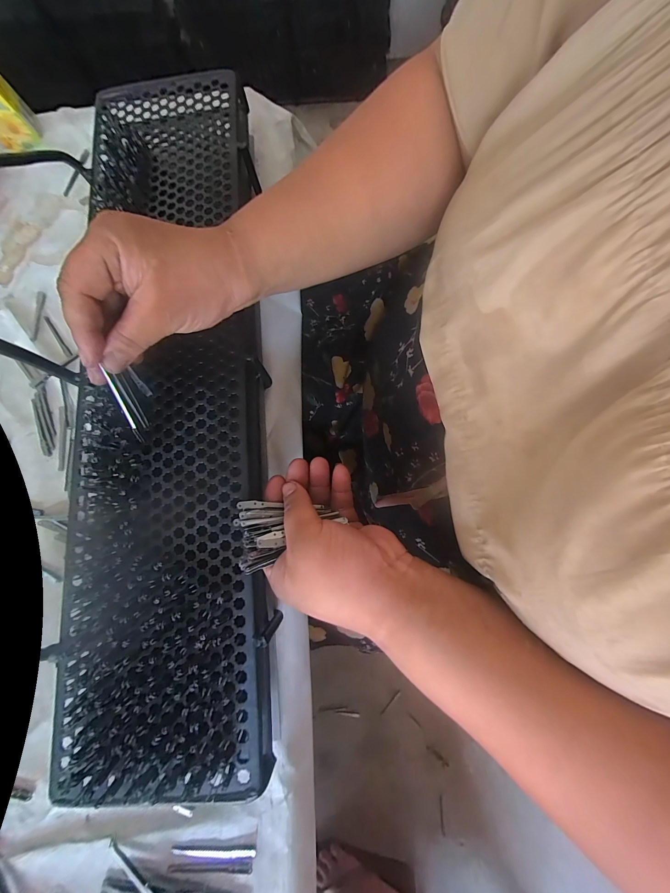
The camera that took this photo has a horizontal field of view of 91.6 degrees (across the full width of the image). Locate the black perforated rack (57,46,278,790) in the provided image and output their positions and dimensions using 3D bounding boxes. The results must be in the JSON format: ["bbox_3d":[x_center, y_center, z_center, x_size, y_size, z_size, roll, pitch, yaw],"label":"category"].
[{"bbox_3d":[-0.137,-0.034,0.270,0.153,0.044,0.542,-5,78,1],"label":"black perforated rack"}]

